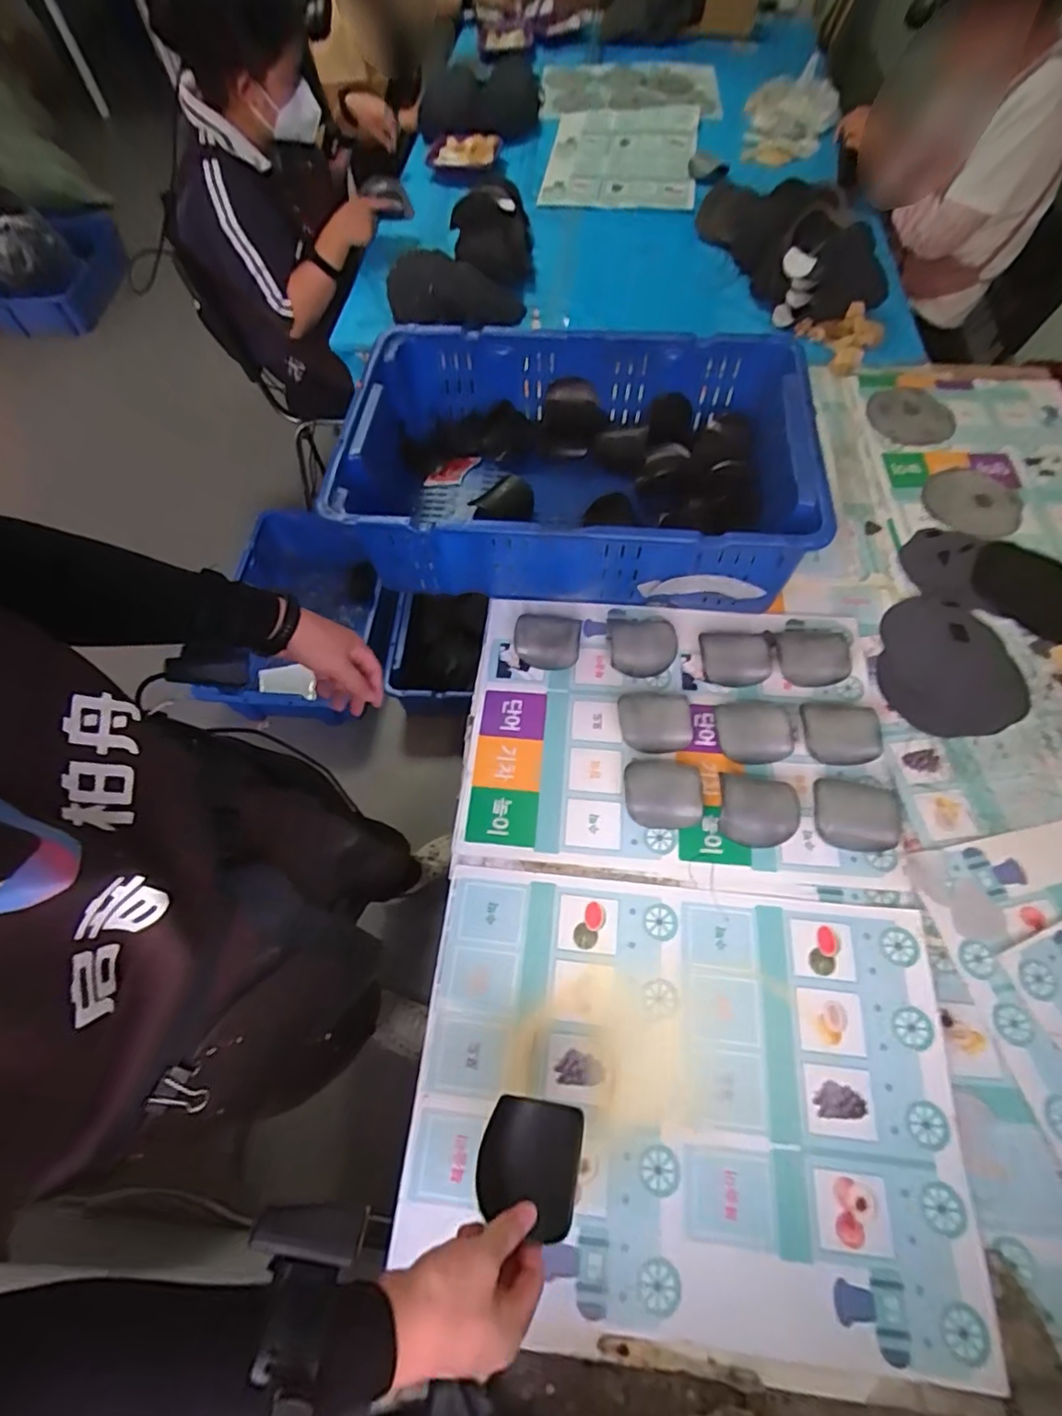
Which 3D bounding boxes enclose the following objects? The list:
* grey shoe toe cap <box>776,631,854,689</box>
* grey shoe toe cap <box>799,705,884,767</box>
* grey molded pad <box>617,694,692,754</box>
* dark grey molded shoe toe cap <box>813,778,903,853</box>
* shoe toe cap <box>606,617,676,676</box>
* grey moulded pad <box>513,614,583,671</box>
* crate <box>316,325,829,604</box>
[{"bbox_3d":[0.384,-0.073,0.803,0.088,0.039,0.085,0,62,0],"label":"grey shoe toe cap"},{"bbox_3d":[0.391,0.029,0.747,0.090,0.039,0.084,2,62,1],"label":"grey shoe toe cap"},{"bbox_3d":[0.158,0.014,0.760,0.092,0.034,0.083,1,62,0],"label":"grey molded pad"},{"bbox_3d":[0.385,0.127,0.696,0.097,0.034,0.079,10,62,5],"label":"dark grey molded shoe toe cap"},{"bbox_3d":[0.154,-0.089,0.819,0.091,0.029,0.088,4,62,2],"label":"shoe toe cap"},{"bbox_3d":[0.023,-0.096,0.816,0.091,0.031,0.079,9,62,5],"label":"grey moulded pad"},{"bbox_3d":[0.061,-0.374,0.891,0.644,0.165,0.434,5,62,2],"label":"crate"}]

